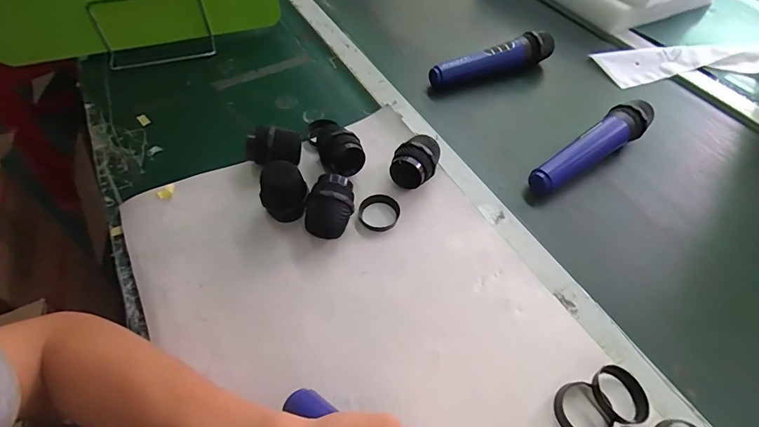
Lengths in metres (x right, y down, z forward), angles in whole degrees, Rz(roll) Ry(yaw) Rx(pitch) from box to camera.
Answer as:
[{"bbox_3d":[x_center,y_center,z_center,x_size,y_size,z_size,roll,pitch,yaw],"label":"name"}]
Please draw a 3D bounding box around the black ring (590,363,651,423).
[{"bbox_3d":[0.193,0.146,0.324,0.038,0.013,0.042,-10,54,-6],"label":"black ring"}]

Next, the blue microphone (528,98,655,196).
[{"bbox_3d":[0.261,-0.076,0.489,0.200,0.047,0.047,-31,59,-20],"label":"blue microphone"}]

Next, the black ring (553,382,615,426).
[{"bbox_3d":[0.160,0.158,0.318,0.036,0.010,0.043,-15,54,-10],"label":"black ring"}]

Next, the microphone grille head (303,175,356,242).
[{"bbox_3d":[-0.051,-0.007,0.416,0.049,0.050,0.055,-2,53,0],"label":"microphone grille head"}]

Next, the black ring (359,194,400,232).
[{"bbox_3d":[-0.001,-0.005,0.436,0.043,0.014,0.047,-1,53,1],"label":"black ring"}]

